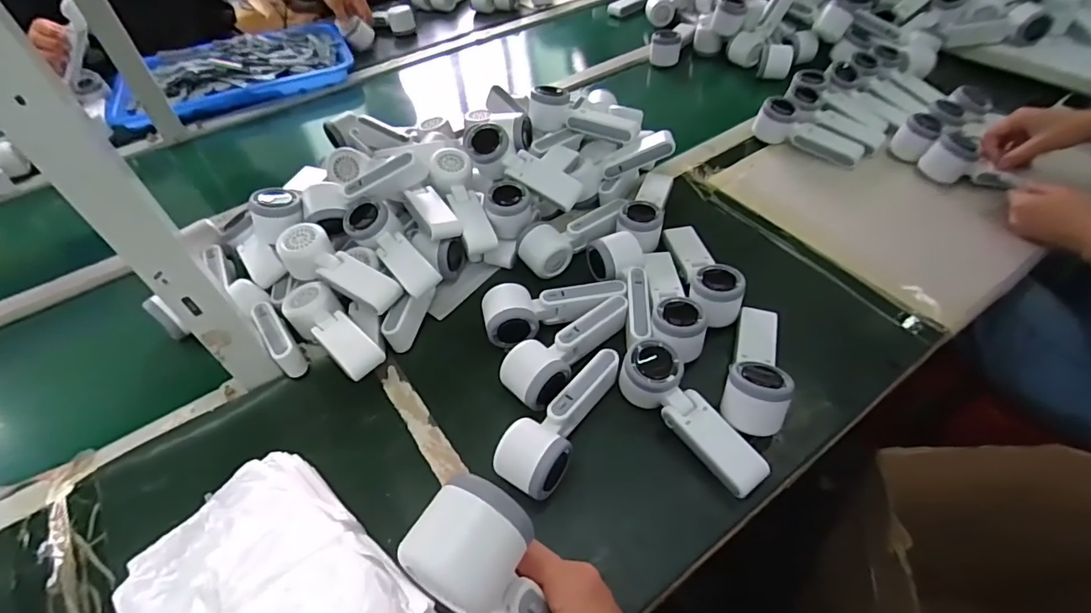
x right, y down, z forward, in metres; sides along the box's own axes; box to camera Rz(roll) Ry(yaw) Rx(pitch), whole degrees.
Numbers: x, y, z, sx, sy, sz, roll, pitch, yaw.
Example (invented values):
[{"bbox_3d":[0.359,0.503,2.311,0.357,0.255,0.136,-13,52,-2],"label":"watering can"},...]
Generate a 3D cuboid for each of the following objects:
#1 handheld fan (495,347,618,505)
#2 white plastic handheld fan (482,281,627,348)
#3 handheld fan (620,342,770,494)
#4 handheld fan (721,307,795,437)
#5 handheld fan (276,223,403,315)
[{"bbox_3d":[0.019,0.108,0.500,0.059,0.052,0.167,26,55,24],"label":"handheld fan"},{"bbox_3d":[0.011,0.003,0.595,0.162,0.048,0.063,-12,49,-6],"label":"white plastic handheld fan"},{"bbox_3d":[0.142,0.106,0.495,0.051,0.058,0.160,-31,54,-21],"label":"handheld fan"},{"bbox_3d":[0.225,0.056,0.527,0.057,0.058,0.149,16,52,17],"label":"handheld fan"},{"bbox_3d":[-0.242,-0.043,0.591,0.160,0.049,0.065,28,56,25],"label":"handheld fan"}]

